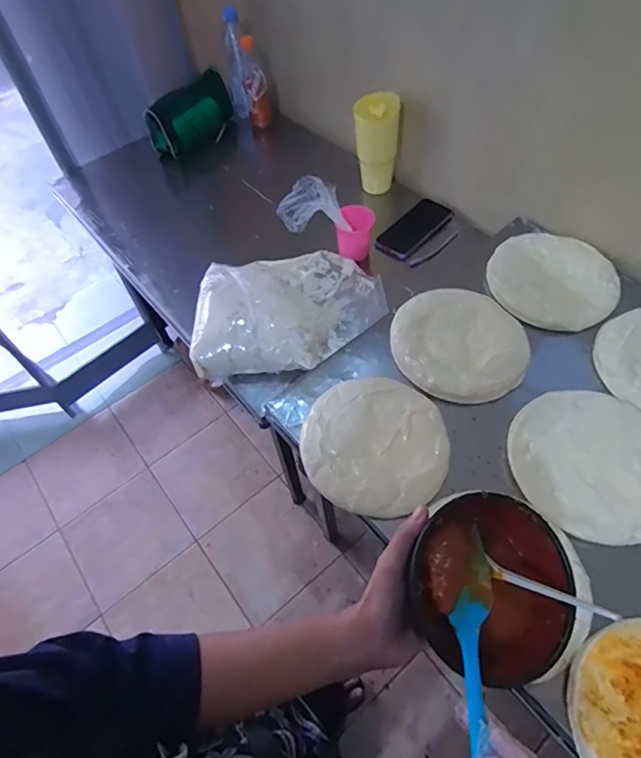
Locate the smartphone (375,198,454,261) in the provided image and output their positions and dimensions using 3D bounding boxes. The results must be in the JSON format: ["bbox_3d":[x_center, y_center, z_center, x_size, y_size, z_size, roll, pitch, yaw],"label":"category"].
[{"bbox_3d":[0.197,-0.315,0.975,0.083,0.006,0.173,40,73,19],"label":"smartphone"}]

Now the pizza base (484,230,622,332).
[{"bbox_3d":[0.381,-0.166,0.763,0.195,0.013,0.194,-2,57,2],"label":"pizza base"}]

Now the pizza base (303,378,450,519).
[{"bbox_3d":[0.073,0.083,0.623,0.188,0.012,0.194,14,59,12],"label":"pizza base"}]

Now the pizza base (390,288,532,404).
[{"bbox_3d":[0.210,-0.061,0.701,0.192,0.020,0.193,-2,57,2],"label":"pizza base"}]

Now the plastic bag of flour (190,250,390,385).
[{"bbox_3d":[-0.052,-0.127,0.818,0.328,0.074,0.231,-7,57,-1],"label":"plastic bag of flour"}]

